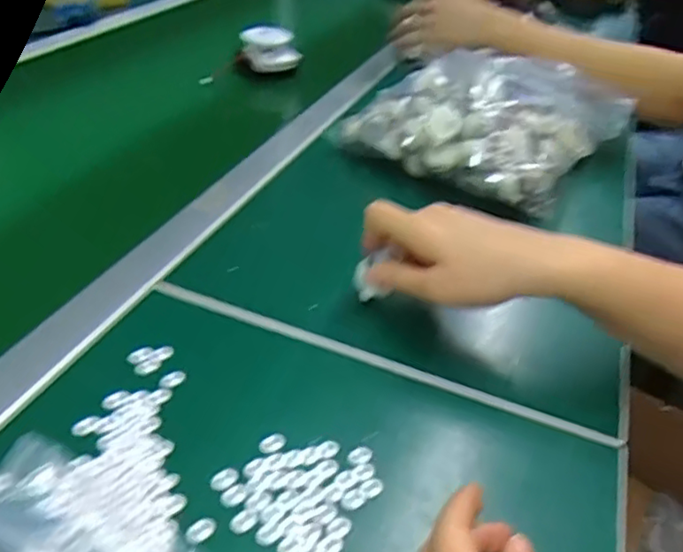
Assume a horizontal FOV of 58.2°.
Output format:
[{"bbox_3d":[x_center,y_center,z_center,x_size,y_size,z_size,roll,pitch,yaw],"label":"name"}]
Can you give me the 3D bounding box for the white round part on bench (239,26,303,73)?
[{"bbox_3d":[-0.091,-0.298,0.813,0.073,0.045,0.072,3,38,-3],"label":"white round part on bench"}]

